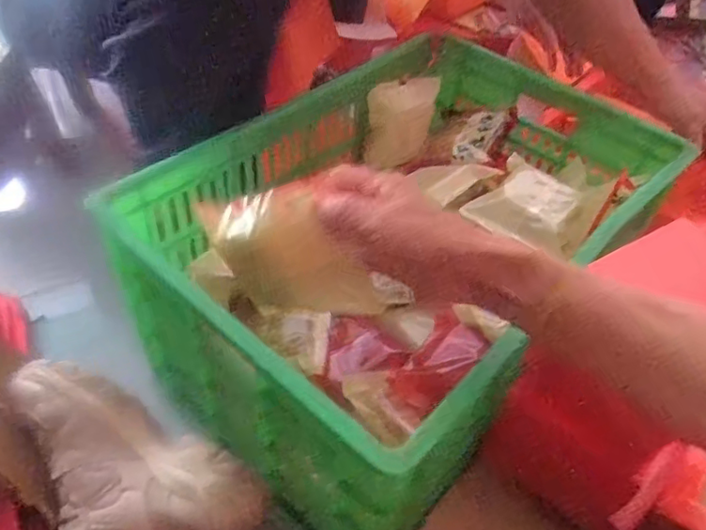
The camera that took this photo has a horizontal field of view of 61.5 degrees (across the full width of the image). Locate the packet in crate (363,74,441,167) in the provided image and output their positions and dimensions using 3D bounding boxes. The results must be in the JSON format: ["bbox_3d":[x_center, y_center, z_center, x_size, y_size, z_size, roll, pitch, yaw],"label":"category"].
[{"bbox_3d":[0.056,-0.164,0.684,0.083,0.097,0.023,-10,48,-16],"label":"packet in crate"}]

